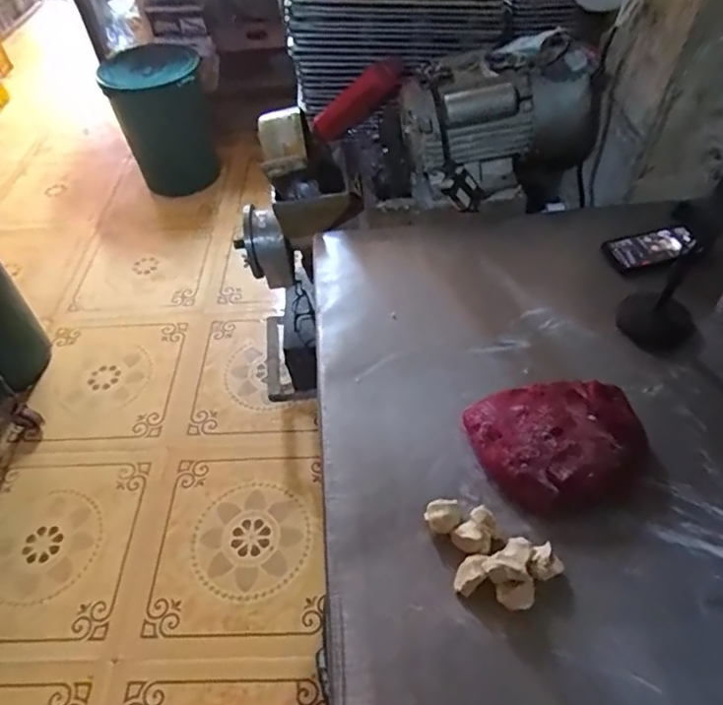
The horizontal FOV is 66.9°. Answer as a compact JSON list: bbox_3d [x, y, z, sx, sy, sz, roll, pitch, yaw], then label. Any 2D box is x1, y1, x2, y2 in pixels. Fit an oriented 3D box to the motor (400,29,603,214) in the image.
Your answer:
[{"bbox_3d":[0.263,-0.462,1.105,0.345,0.262,0.185,-13,51,-7],"label":"motor"}]

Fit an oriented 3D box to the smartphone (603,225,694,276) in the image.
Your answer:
[{"bbox_3d":[0.529,-0.189,0.995,0.159,0.015,0.089,-14,47,-2],"label":"smartphone"}]

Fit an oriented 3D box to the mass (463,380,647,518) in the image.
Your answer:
[{"bbox_3d":[0.267,0.122,0.736,0.219,0.048,0.173,-11,50,-5],"label":"mass"}]

